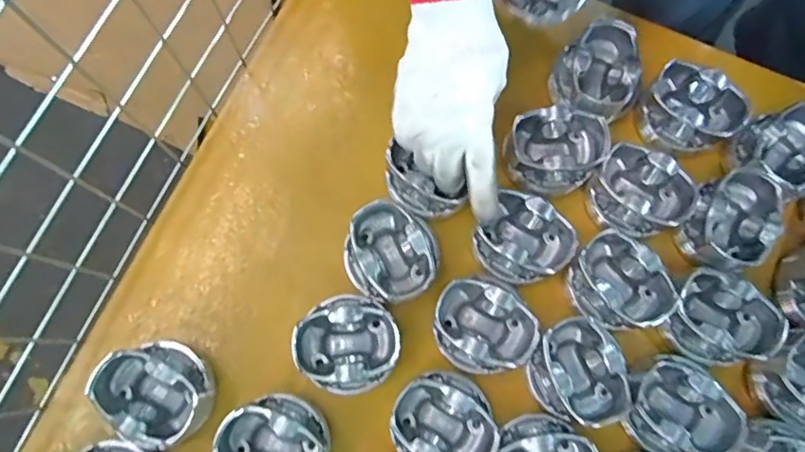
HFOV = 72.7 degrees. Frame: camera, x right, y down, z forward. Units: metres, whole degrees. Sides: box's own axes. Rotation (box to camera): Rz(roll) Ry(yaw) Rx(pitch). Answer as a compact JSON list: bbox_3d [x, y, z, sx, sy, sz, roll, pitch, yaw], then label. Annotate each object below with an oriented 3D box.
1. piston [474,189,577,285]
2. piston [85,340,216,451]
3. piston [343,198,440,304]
[{"bbox_3d":[0.101,0.014,0.459,0.073,0.041,0.067,0,77,-1],"label":"piston"},{"bbox_3d":[-0.196,0.135,0.436,0.075,0.048,0.082,-25,78,-7],"label":"piston"},{"bbox_3d":[-0.010,0.024,0.457,0.080,0.039,0.076,0,77,-1],"label":"piston"}]

